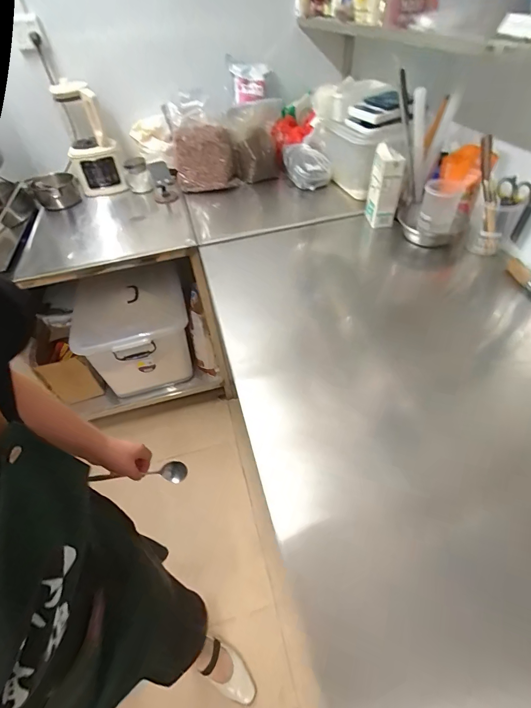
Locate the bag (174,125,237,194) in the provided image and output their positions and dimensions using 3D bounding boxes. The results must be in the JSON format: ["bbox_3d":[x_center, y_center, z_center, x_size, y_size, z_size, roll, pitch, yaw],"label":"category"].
[{"bbox_3d":[-0.224,-0.714,1.302,0.209,0.191,0.087,0,48,6],"label":"bag"}]

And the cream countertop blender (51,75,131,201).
[{"bbox_3d":[-0.654,-0.779,1.312,0.168,0.346,0.137,-15,48,-8],"label":"cream countertop blender"}]

